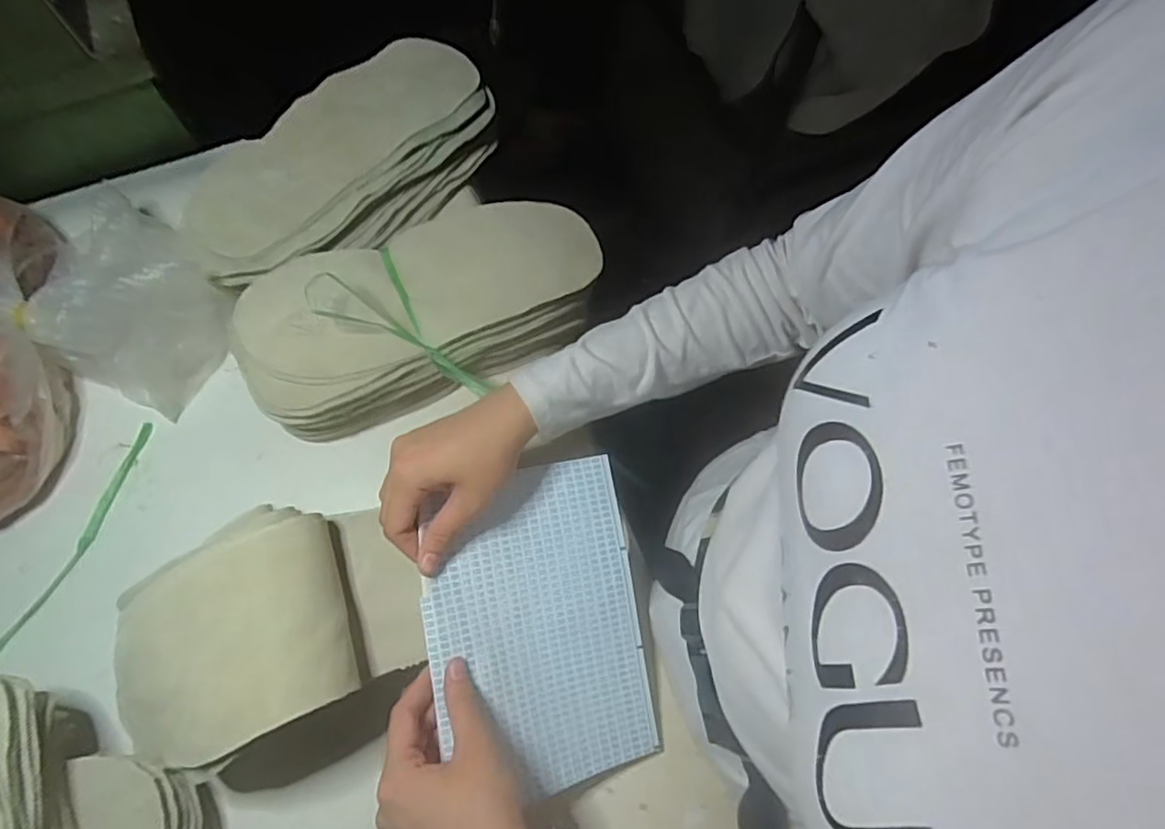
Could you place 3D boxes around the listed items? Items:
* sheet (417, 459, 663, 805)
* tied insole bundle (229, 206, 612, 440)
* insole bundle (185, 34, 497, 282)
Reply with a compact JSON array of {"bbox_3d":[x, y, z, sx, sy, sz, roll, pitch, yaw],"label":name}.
[{"bbox_3d":[-0.029,0.137,0.417,0.139,0.010,0.199,-8,83,-22],"label":"sheet"},{"bbox_3d":[-0.119,-0.084,0.505,0.286,0.087,0.129,-22,67,-9],"label":"tied insole bundle"},{"bbox_3d":[-0.207,-0.220,0.560,0.286,0.065,0.130,-41,71,-16],"label":"insole bundle"}]

